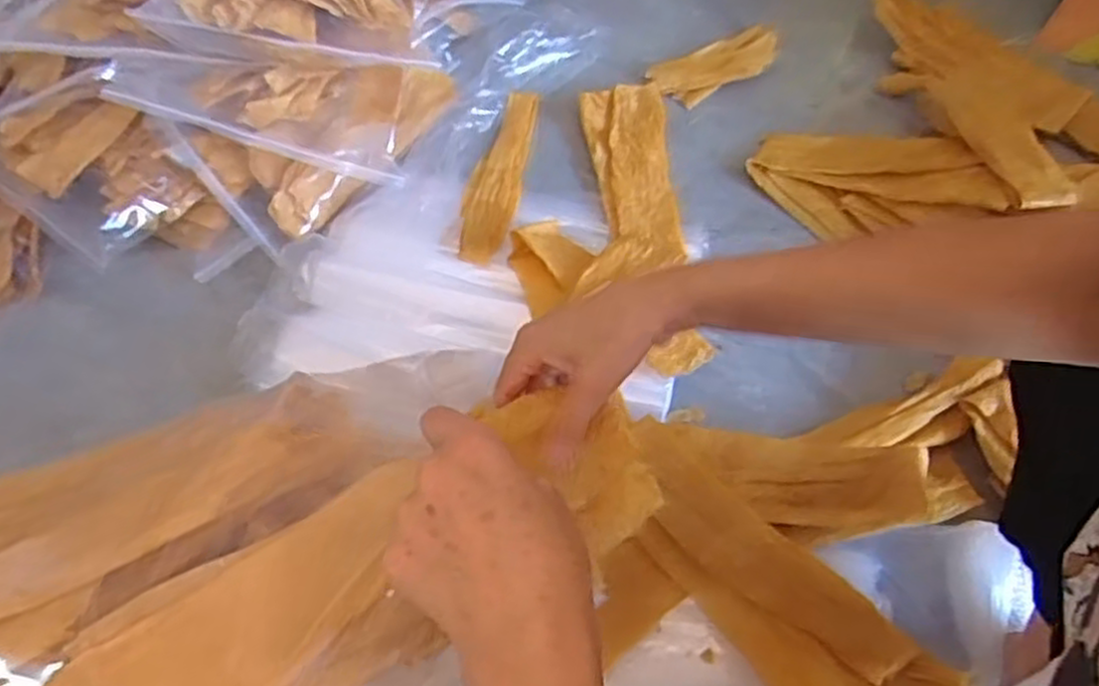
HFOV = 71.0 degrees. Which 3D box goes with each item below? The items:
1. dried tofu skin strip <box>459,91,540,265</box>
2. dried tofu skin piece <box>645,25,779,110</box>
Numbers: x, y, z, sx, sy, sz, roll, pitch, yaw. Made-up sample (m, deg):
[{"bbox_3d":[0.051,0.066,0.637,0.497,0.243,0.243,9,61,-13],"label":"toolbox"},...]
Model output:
[{"bbox_3d":[-0.070,-0.233,1.043,0.065,0.033,0.320,7,58,7],"label":"dried tofu skin strip"},{"bbox_3d":[0.249,-0.403,1.131,0.208,0.038,0.087,-21,60,-11],"label":"dried tofu skin piece"}]

